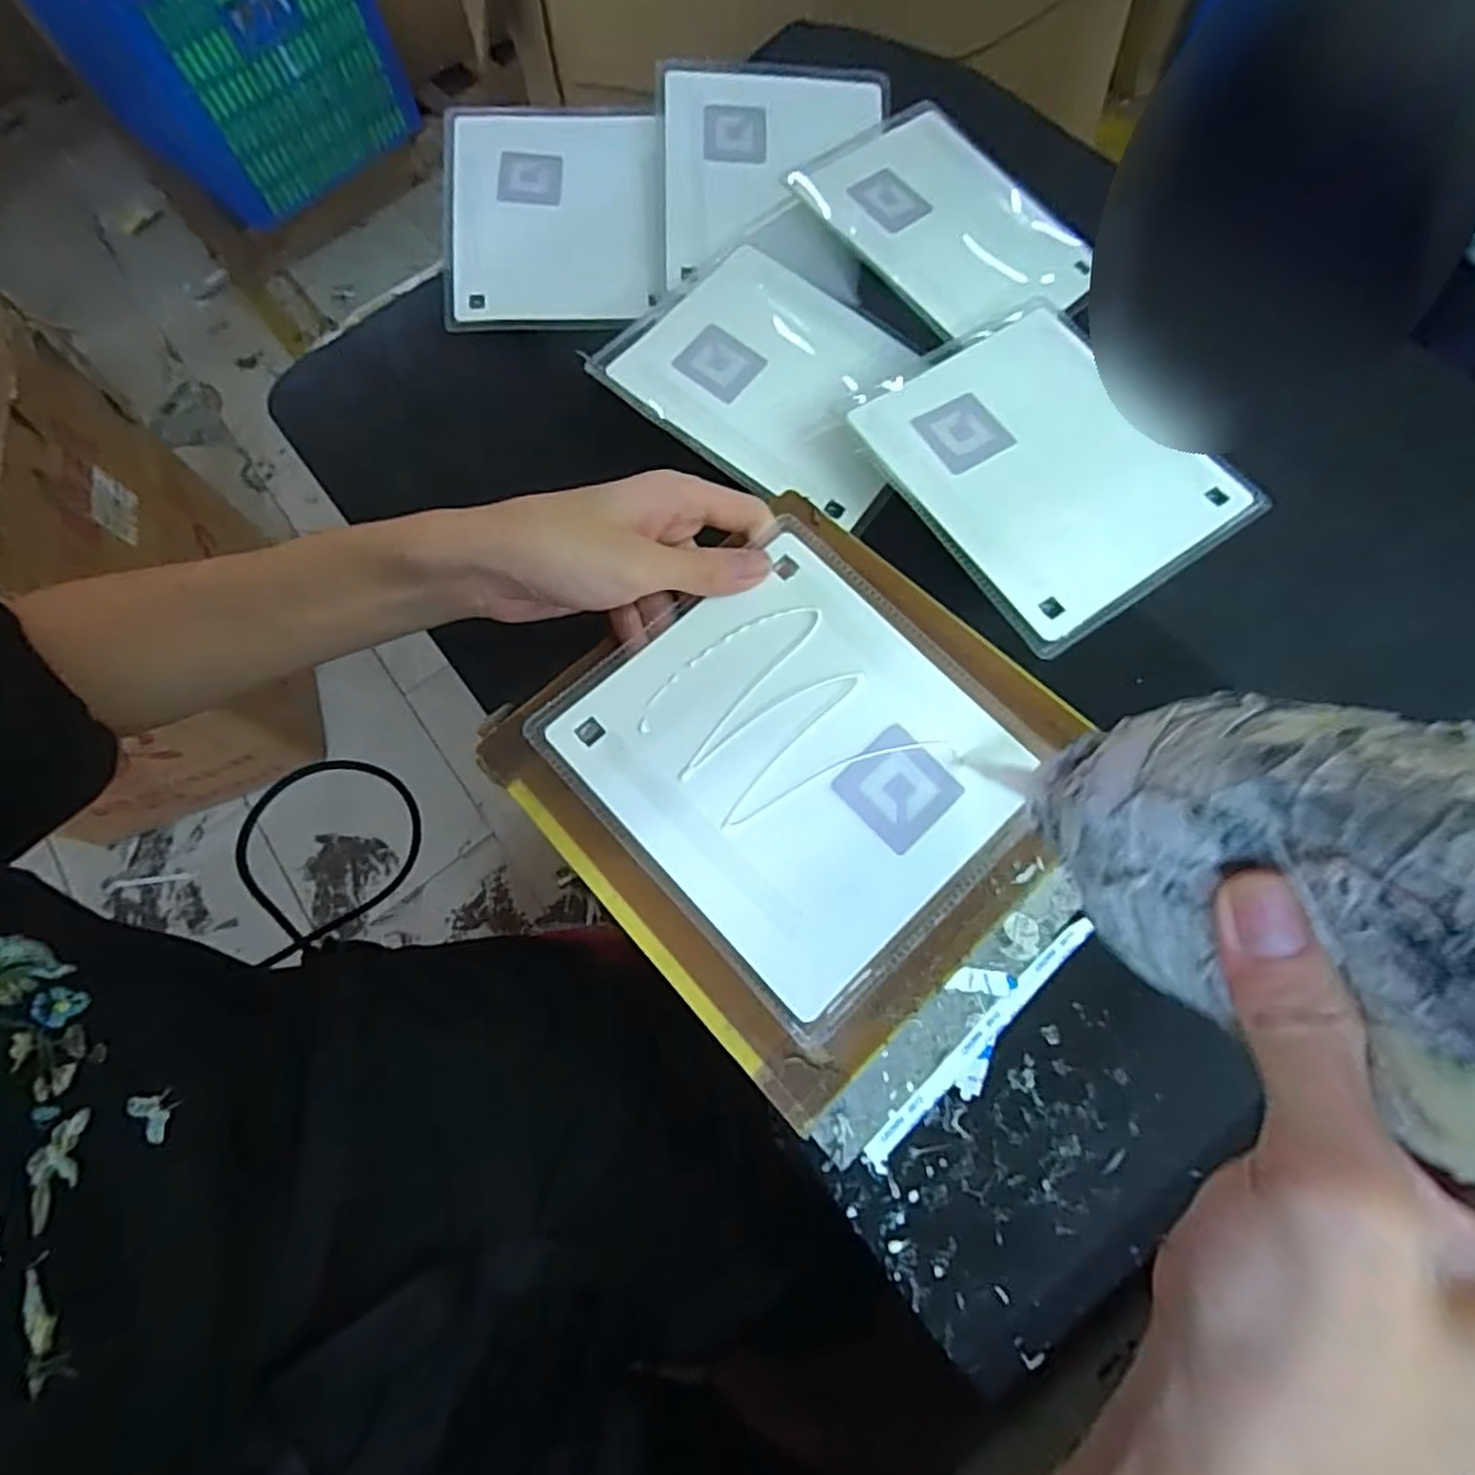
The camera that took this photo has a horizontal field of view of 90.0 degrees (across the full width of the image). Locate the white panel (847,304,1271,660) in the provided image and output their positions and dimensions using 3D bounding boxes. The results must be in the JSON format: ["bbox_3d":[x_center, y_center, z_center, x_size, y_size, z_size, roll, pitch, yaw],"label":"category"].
[{"bbox_3d":[0.157,-0.141,0.379,0.141,0.008,0.170,-32,75,-11],"label":"white panel"}]

